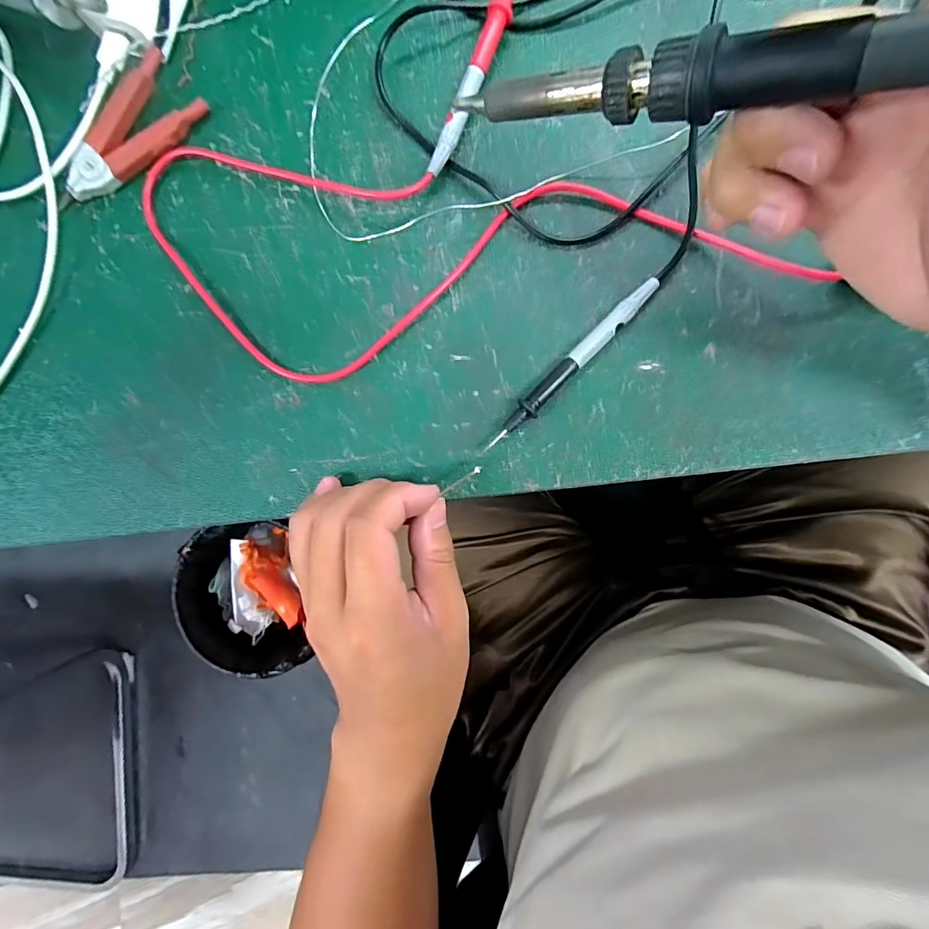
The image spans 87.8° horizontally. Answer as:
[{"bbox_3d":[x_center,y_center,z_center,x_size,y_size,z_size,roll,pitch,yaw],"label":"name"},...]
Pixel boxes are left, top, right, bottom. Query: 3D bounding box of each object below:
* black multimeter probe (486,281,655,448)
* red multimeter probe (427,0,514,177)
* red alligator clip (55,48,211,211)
[{"bbox_3d":[0.053,-0.049,0.238,0.111,0.011,0.010,-44,85,5],"label":"black multimeter probe"},{"bbox_3d":[0.007,-0.197,0.246,0.012,0.013,0.109,21,92,7],"label":"red multimeter probe"},{"bbox_3d":[-0.188,-0.180,0.269,0.090,0.014,0.043,-45,85,5],"label":"red alligator clip"}]

